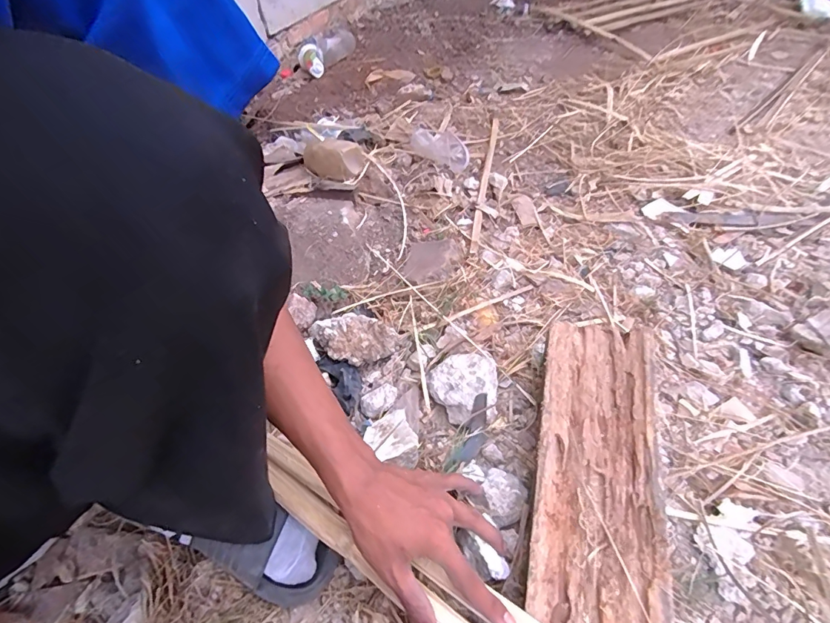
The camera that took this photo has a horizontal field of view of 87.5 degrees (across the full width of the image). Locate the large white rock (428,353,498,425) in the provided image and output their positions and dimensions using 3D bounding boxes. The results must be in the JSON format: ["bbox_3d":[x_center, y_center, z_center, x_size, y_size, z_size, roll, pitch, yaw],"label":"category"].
[{"bbox_3d":[0.060,0.085,0.513,0.082,0.042,0.072,-21,49,-13],"label":"large white rock"}]

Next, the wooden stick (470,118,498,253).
[{"bbox_3d":[0.137,-0.261,0.838,0.013,0.020,0.464,7,50,10],"label":"wooden stick"}]

